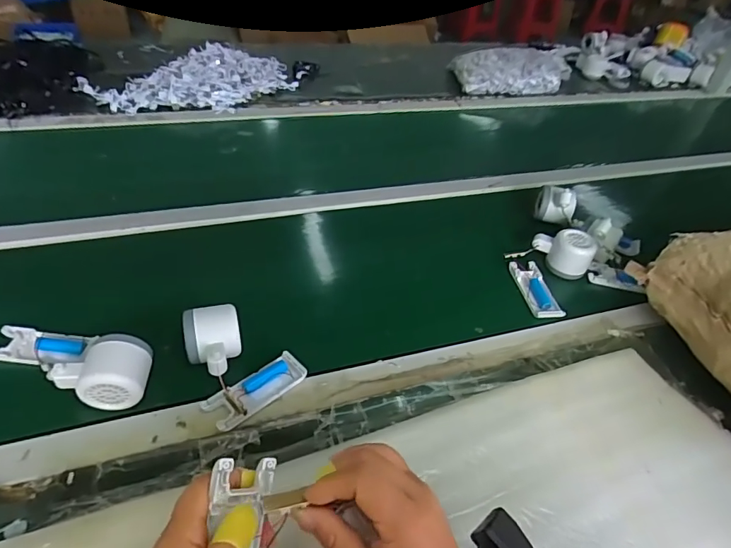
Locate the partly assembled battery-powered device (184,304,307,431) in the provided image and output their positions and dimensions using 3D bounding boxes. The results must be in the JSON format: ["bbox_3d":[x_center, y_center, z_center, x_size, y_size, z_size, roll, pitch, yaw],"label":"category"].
[{"bbox_3d":[-0.137,0.085,0.481,0.111,0.057,0.101,36,49,28],"label":"partly assembled battery-powered device"}]

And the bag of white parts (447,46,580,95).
[{"bbox_3d":[0.382,-0.535,1.201,0.284,0.092,0.156,0,44,-8],"label":"bag of white parts"}]

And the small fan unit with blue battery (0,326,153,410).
[{"bbox_3d":[-0.306,0.088,0.475,0.183,0.053,0.065,7,40,22],"label":"small fan unit with blue battery"}]

